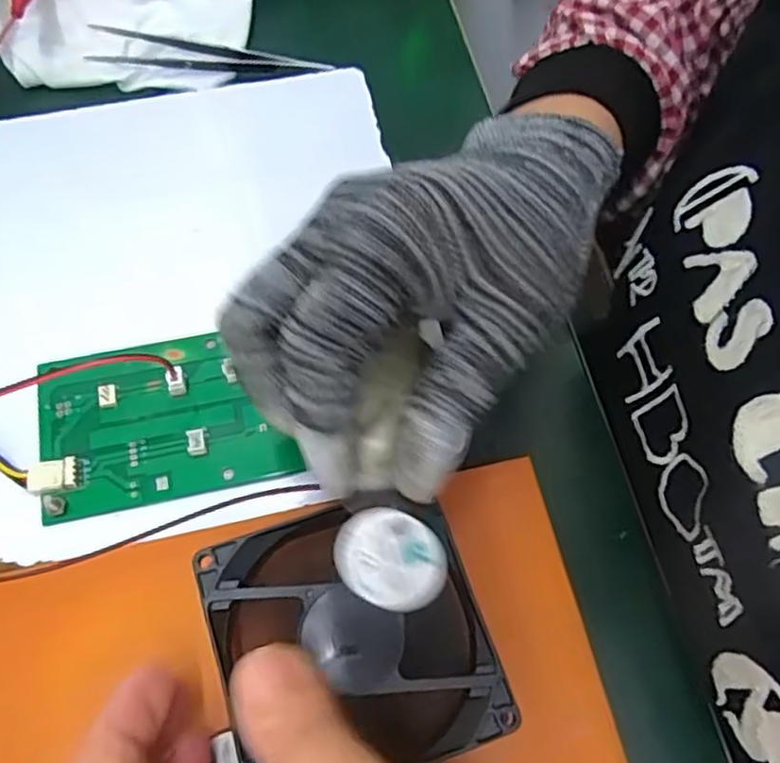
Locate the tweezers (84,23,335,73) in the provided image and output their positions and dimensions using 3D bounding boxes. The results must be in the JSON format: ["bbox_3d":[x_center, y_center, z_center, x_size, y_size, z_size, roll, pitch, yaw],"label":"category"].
[{"bbox_3d":[-0.090,-0.167,0.349,0.118,0.009,0.020,2,68,1],"label":"tweezers"}]

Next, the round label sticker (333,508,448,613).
[{"bbox_3d":[0.000,0.050,0.193,0.031,0.004,0.028,11,54,-1],"label":"round label sticker"}]

